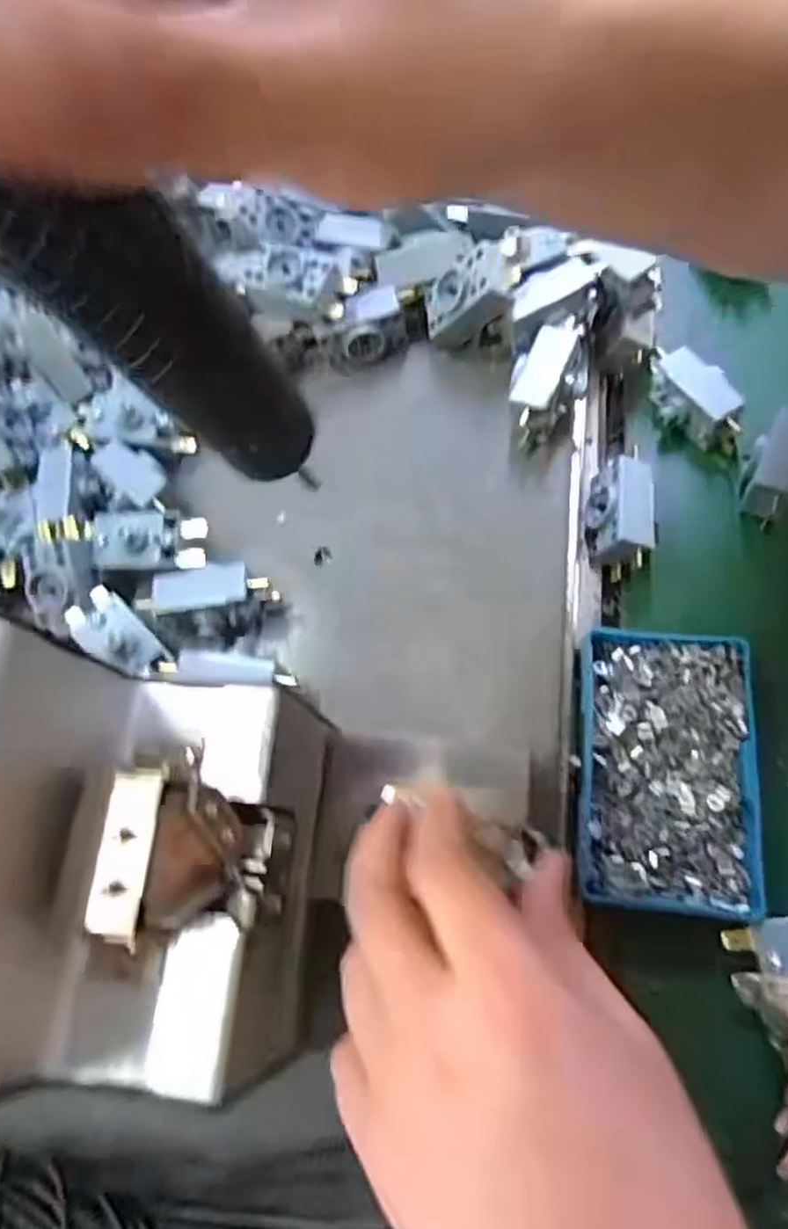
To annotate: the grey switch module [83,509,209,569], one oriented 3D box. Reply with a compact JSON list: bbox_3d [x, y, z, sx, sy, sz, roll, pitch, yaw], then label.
[{"bbox_3d":[-0.122,-0.036,0.346,0.056,0.015,0.027,-7,67,8],"label":"grey switch module"}]

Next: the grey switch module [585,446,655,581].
[{"bbox_3d":[0.111,-0.049,0.348,0.029,0.026,0.054,1,68,11],"label":"grey switch module"}]

